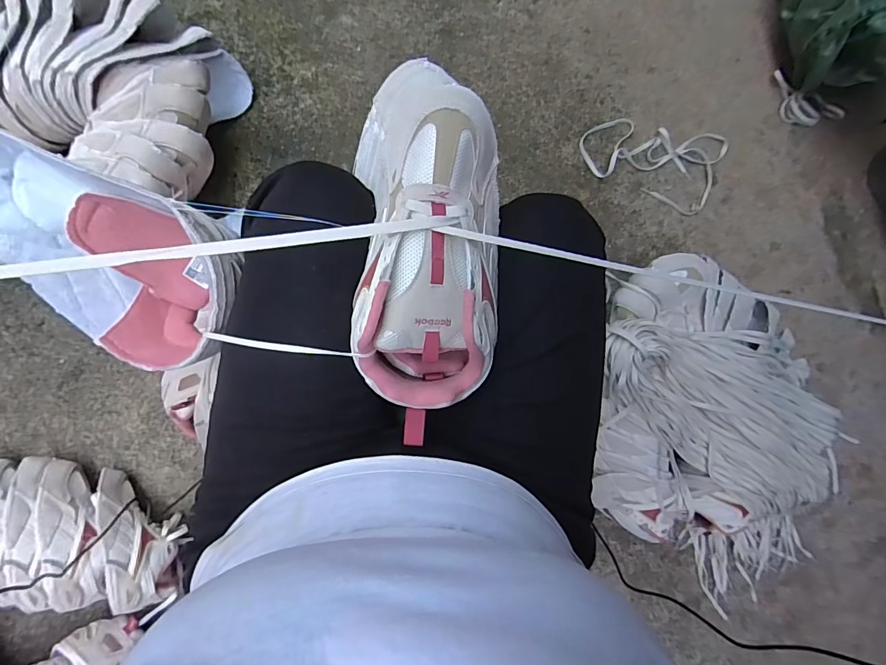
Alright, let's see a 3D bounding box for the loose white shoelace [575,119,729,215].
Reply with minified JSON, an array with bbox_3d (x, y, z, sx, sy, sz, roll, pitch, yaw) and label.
[{"bbox_3d":[0.401,-0.343,0.818,0.269,0.026,0.166,21,89,-5],"label":"loose white shoelace"}]

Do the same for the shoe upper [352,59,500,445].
[{"bbox_3d":[-0.009,-0.055,0.338,0.111,0.070,0.264,1,95,-5],"label":"shoe upper"}]

